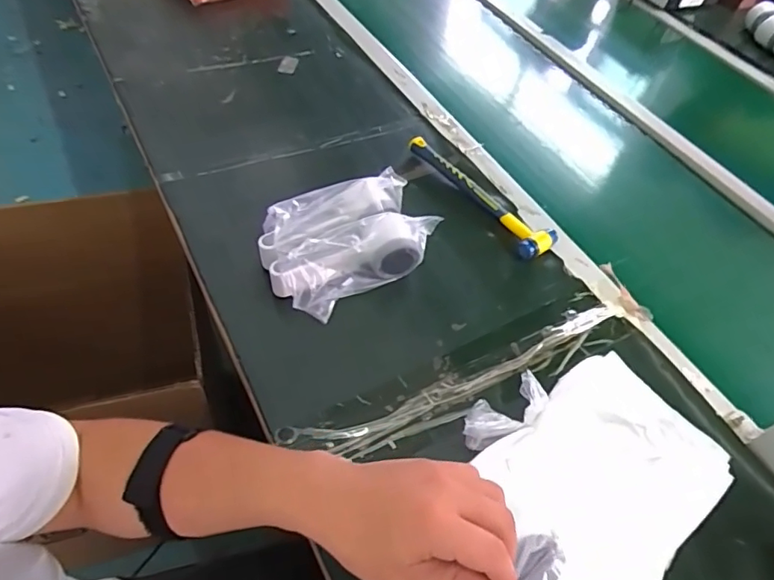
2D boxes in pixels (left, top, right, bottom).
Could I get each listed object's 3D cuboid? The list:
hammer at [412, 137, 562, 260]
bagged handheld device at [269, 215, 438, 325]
[{"bbox_3d":[0.125,-0.131,0.705,0.058,0.033,0.240,-26,60,-25],"label":"hammer"},{"bbox_3d":[-0.034,-0.033,0.578,0.177,0.071,0.064,-23,59,-22],"label":"bagged handheld device"}]

